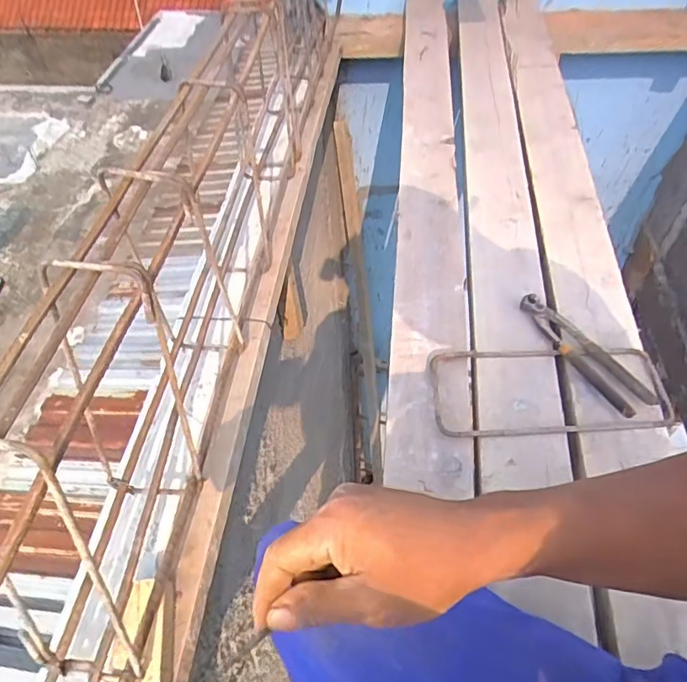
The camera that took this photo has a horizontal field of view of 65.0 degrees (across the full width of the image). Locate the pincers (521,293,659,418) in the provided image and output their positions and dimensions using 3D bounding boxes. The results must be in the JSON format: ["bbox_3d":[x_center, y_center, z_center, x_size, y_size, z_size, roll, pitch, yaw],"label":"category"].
[{"bbox_3d":[0.329,0.012,0.748,0.054,0.020,0.220,-24,54,-15],"label":"pincers"}]

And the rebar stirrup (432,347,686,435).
[{"bbox_3d":[0.277,0.061,0.717,0.315,0.017,0.142,0,51,3],"label":"rebar stirrup"}]

